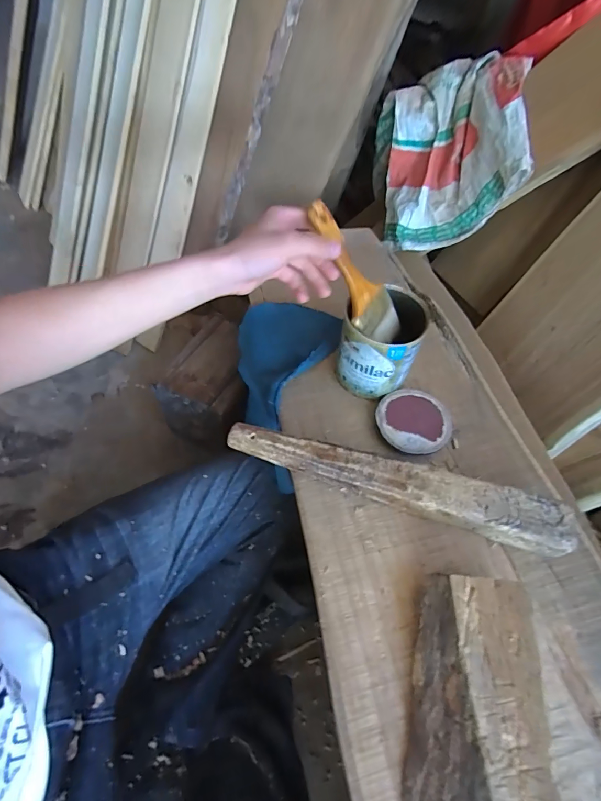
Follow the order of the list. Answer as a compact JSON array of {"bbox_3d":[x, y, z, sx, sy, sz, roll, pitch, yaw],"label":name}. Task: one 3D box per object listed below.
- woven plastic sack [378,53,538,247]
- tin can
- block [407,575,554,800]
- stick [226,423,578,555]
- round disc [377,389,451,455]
[{"bbox_3d":[0.274,-0.464,0.743,0.247,0.248,0.254,9,55,1],"label":"woven plastic sack"},{"bbox_3d":[0.098,-0.072,0.501,0.092,0.123,0.095,2,55,-4],"label":"tin can"},{"bbox_3d":[0.137,0.328,0.279,0.100,0.053,0.360,7,55,0],"label":"block"},{"bbox_3d":[0.100,0.092,0.433,0.370,0.051,0.046,16,56,6],"label":"stick"},{"bbox_3d":[0.147,0.027,0.497,0.095,0.019,0.089,2,55,-4],"label":"round disc"}]

